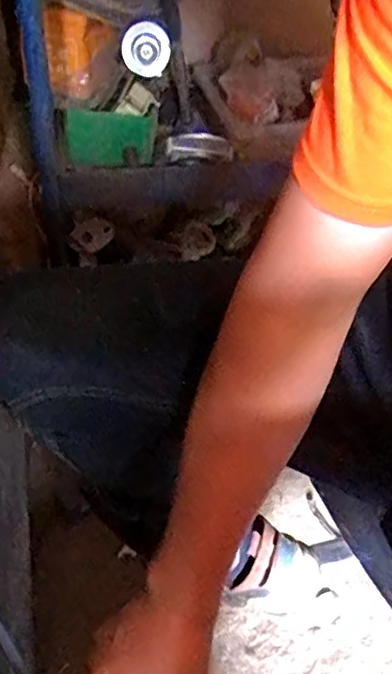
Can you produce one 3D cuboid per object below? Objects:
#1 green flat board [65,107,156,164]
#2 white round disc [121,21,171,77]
[{"bbox_3d":[-0.107,-0.250,0.751,0.105,0.061,0.012,-1,25,-11],"label":"green flat board"},{"bbox_3d":[-0.053,-0.300,0.629,0.050,0.052,0.011,-7,48,-13],"label":"white round disc"}]

